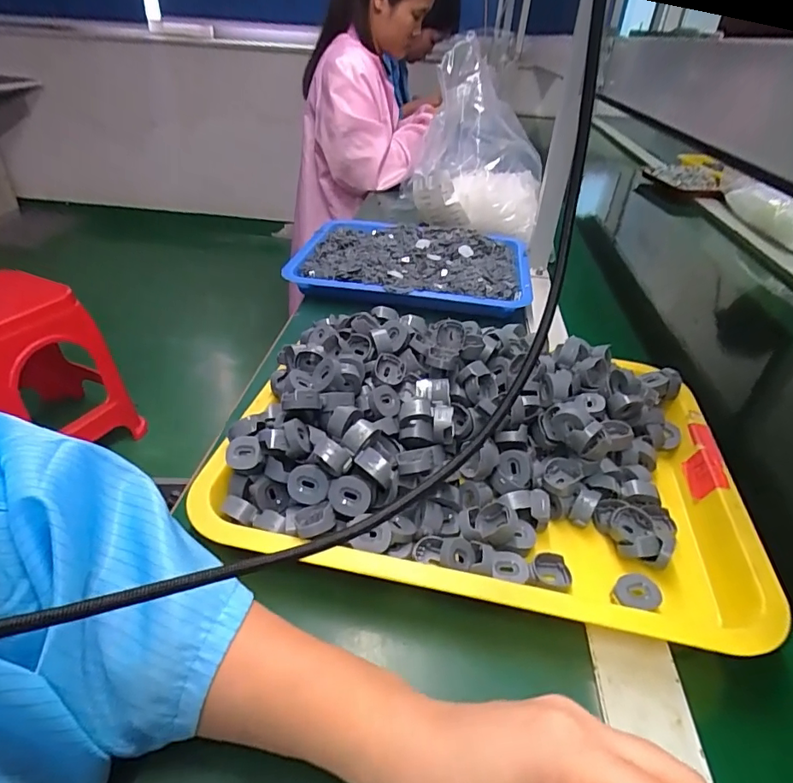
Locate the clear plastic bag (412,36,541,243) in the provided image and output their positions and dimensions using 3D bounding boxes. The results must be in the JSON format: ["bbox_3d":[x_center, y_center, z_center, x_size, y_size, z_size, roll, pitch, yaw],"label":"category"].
[{"bbox_3d":[0.140,-0.417,0.831,0.194,0.238,0.231,7,36,5],"label":"clear plastic bag"}]

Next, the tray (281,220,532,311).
[{"bbox_3d":[0.025,-0.188,0.716,0.327,0.030,0.273,9,36,8],"label":"tray"}]

